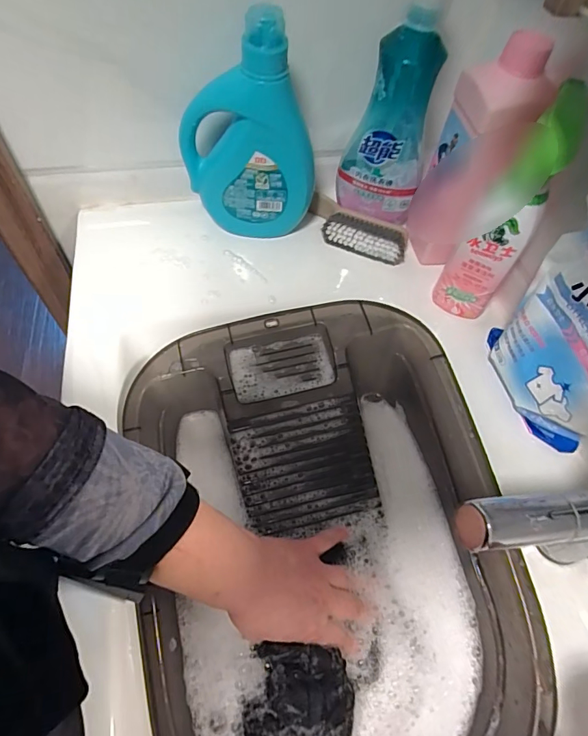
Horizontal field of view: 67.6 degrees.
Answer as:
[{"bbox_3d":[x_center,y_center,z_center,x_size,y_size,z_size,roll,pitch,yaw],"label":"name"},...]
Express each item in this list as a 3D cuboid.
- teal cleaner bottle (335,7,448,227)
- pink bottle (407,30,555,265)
[{"bbox_3d":[0.109,-0.269,0.498,0.095,0.205,0.055,13,59,4],"label":"teal cleaner bottle"},{"bbox_3d":[0.192,-0.220,0.489,0.081,0.234,0.069,13,59,4],"label":"pink bottle"}]

